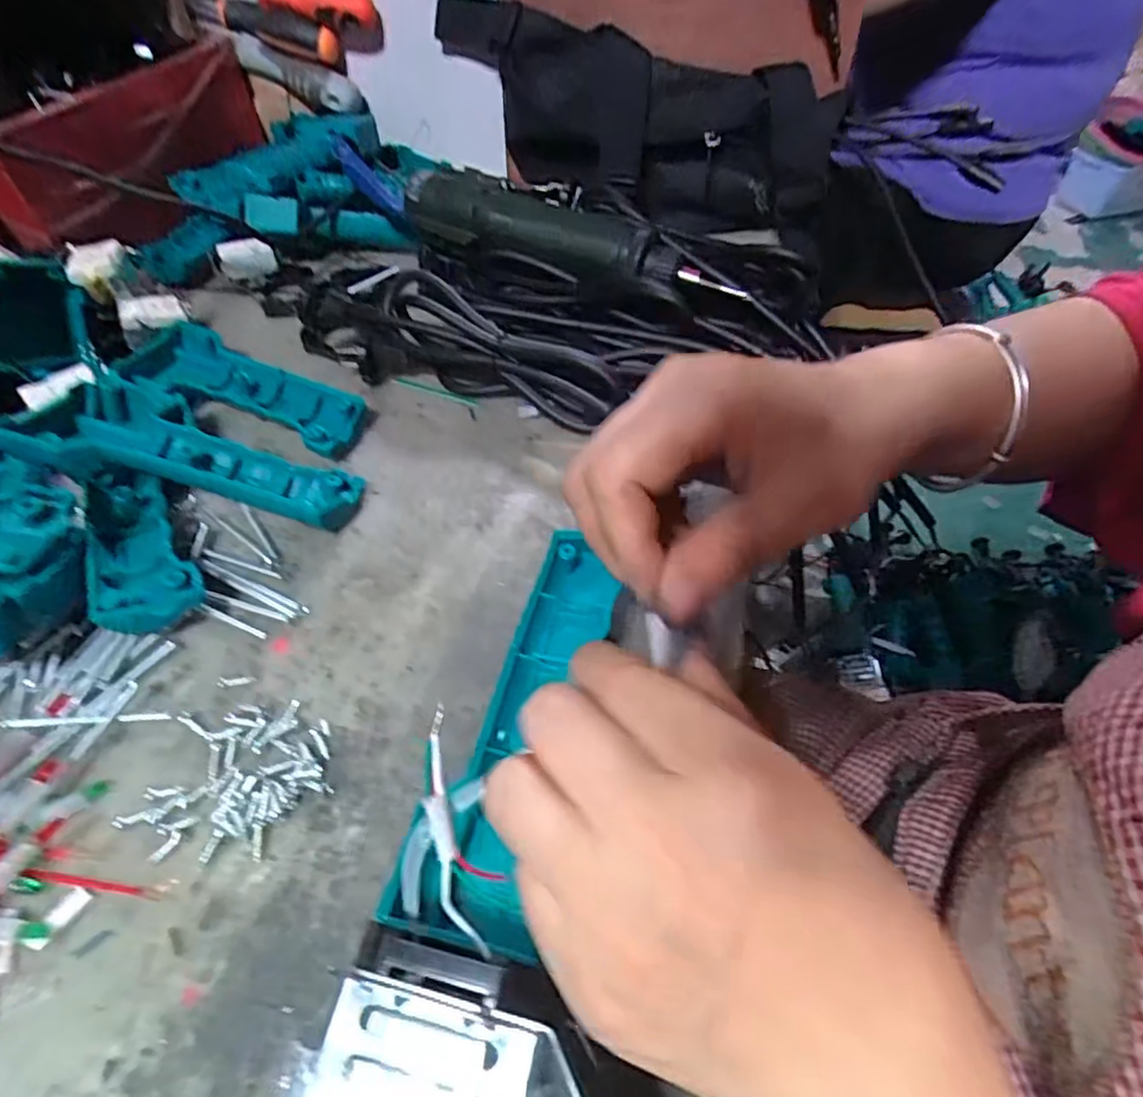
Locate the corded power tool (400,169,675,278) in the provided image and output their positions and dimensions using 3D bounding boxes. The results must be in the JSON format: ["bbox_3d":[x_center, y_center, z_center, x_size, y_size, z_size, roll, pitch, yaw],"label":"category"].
[{"bbox_3d":[-0.020,-0.215,0.437,0.196,0.049,0.043,22,54,18],"label":"corded power tool"}]

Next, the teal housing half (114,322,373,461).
[{"bbox_3d":[-0.202,-0.101,0.392,0.175,0.021,0.051,20,53,16],"label":"teal housing half"}]

